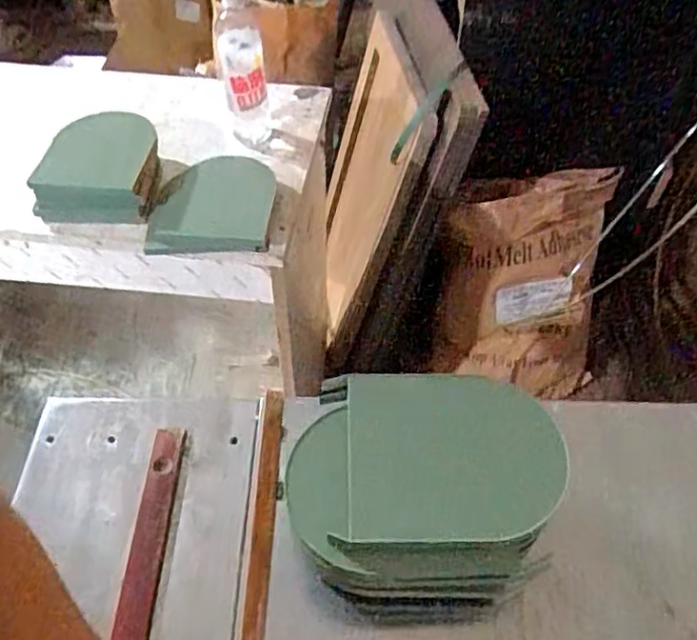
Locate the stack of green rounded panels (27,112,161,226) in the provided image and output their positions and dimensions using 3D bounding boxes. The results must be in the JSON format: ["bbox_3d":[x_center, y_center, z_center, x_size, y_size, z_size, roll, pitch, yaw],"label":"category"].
[{"bbox_3d":[-0.345,-0.213,0.891,0.150,0.066,0.159,1,52,0],"label":"stack of green rounded panels"}]

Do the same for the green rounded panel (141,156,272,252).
[{"bbox_3d":[-0.189,-0.171,0.907,0.166,0.054,0.182,2,52,1],"label":"green rounded panel"}]

